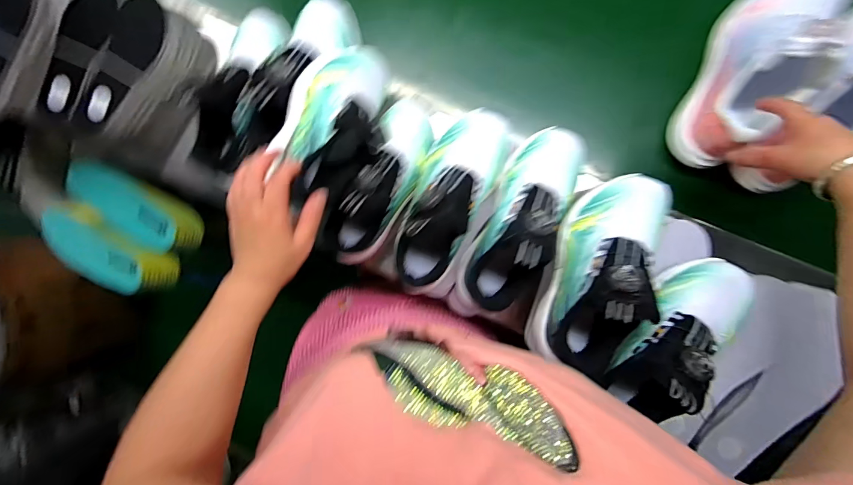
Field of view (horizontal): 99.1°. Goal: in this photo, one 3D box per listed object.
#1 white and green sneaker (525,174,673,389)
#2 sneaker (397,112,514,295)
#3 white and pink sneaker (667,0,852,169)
[{"bbox_3d":[0.179,0.035,0.366,0.081,0.108,0.218,23,98,3],"label":"white and green sneaker"},{"bbox_3d":[0.024,-0.045,0.417,0.090,0.104,0.218,22,98,3],"label":"sneaker"},{"bbox_3d":[0.399,-0.215,0.415,0.100,0.139,0.251,33,95,1],"label":"white and pink sneaker"}]

